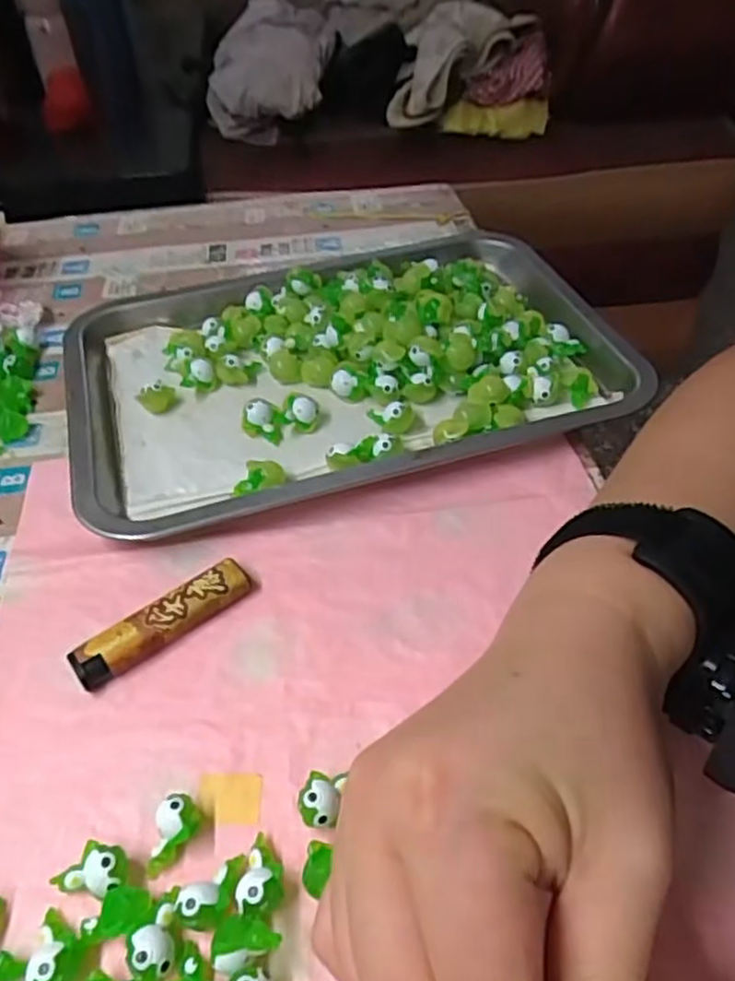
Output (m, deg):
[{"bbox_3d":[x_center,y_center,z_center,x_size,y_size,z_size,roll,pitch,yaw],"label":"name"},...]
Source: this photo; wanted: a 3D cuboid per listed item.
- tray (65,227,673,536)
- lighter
[{"bbox_3d":[-0.017,-0.081,0.433,0.306,0.035,0.210,-15,48,-12],"label":"tray"},{"bbox_3d":[-0.088,0.057,0.314,0.079,0.011,0.018,-32,53,-26],"label":"lighter"}]

